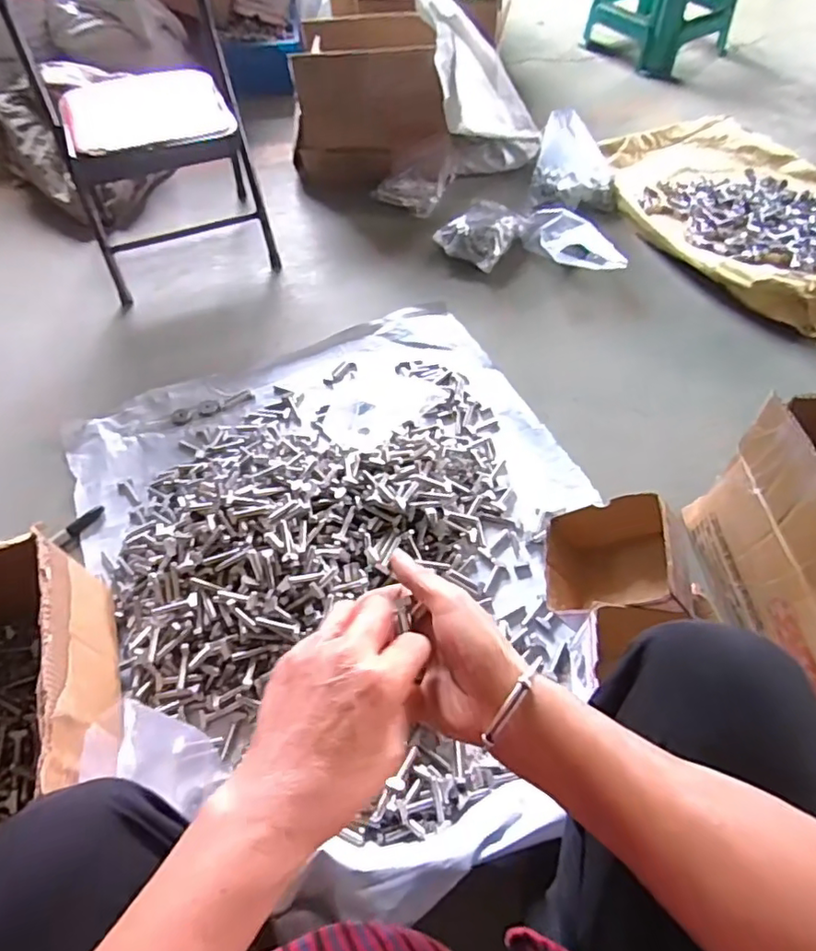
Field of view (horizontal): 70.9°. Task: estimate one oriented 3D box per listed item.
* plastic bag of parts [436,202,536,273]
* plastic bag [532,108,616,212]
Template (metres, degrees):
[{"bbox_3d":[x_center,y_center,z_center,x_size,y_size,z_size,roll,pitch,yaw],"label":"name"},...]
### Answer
[{"bbox_3d":[0.153,-0.495,1.177,0.129,0.067,0.163,29,56,28],"label":"plastic bag of parts"},{"bbox_3d":[0.356,-0.662,1.193,0.170,0.145,0.174,10,50,14],"label":"plastic bag"}]

